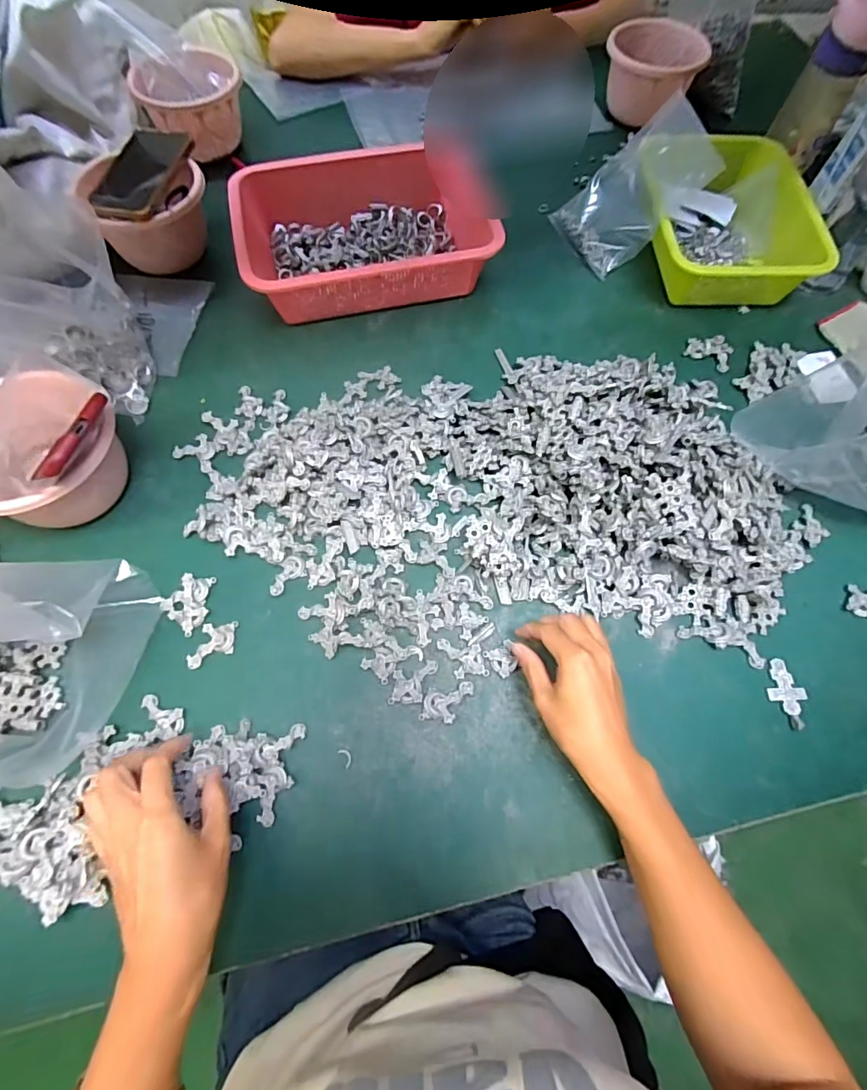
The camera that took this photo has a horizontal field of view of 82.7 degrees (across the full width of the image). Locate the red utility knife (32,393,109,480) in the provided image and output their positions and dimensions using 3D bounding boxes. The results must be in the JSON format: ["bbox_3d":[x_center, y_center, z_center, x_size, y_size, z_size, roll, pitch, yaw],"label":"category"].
[{"bbox_3d":[-0.289,-0.088,0.395,0.011,0.022,0.085,19,67,7],"label":"red utility knife"}]

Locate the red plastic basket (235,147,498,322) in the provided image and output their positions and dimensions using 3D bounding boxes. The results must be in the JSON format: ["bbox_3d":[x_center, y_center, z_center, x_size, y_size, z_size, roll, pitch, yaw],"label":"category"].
[{"bbox_3d":[-0.091,-0.398,0.624,0.298,0.077,0.216,-12,67,-7],"label":"red plastic basket"}]

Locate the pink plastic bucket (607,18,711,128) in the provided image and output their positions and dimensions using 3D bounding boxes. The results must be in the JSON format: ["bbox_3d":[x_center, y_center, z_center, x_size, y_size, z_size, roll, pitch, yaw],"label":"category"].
[{"bbox_3d":[0.328,-0.710,0.757,0.137,0.098,0.124,30,69,11],"label":"pink plastic bucket"}]

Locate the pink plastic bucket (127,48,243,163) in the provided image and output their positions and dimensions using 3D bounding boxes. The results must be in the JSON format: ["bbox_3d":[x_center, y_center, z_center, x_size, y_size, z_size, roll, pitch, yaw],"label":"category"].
[{"bbox_3d":[-0.336,-0.612,0.700,0.139,0.088,0.134,1,66,-1],"label":"pink plastic bucket"}]

